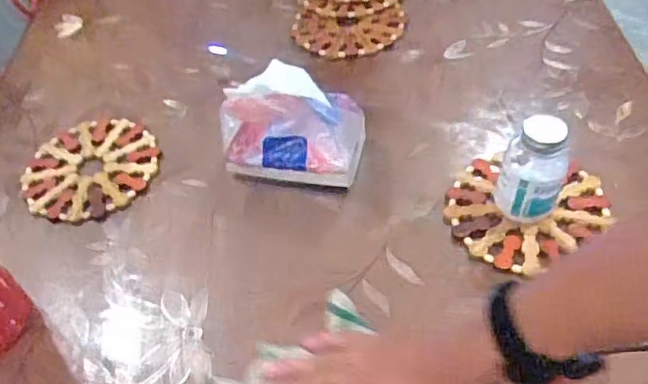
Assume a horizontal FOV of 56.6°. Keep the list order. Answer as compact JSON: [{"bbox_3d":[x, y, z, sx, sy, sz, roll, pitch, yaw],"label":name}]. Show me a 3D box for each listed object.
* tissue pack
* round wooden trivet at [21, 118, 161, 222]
[{"bbox_3d":[-0.033,-0.078,0.680,0.156,0.099,0.105,7,49,13],"label":"tissue pack"},{"bbox_3d":[-0.284,-0.033,0.736,0.158,0.007,0.165,-3,47,4],"label":"round wooden trivet"}]

